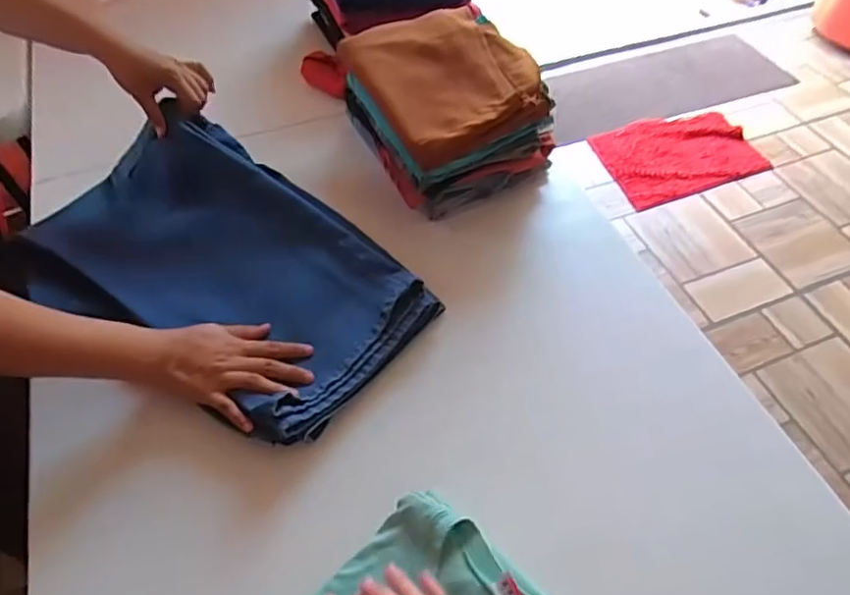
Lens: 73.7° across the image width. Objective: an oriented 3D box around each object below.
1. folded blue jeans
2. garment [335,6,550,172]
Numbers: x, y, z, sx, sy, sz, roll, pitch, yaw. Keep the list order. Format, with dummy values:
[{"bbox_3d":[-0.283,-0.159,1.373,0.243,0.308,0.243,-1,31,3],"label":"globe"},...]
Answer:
[{"bbox_3d":[-0.249,-0.044,0.681,0.482,0.079,0.284,32,61,19],"label":"folded blue jeans"},{"bbox_3d":[0.024,-0.306,0.769,0.202,0.043,0.271,-23,59,-15],"label":"garment"}]

